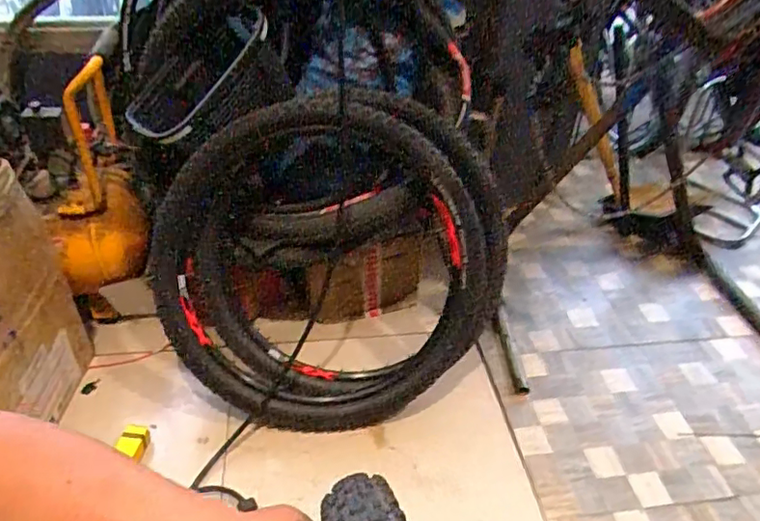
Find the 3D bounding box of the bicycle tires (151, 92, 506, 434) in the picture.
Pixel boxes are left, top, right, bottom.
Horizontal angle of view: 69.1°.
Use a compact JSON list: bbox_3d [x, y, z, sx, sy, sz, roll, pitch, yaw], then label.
[{"bbox_3d":[-0.119,0.021,1.204,0.760,0.672,0.223,-13,8,1],"label":"bicycle tires"}]

